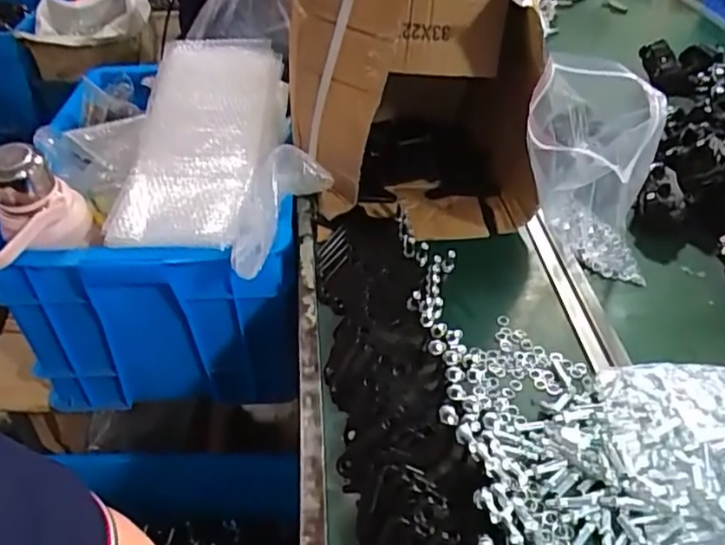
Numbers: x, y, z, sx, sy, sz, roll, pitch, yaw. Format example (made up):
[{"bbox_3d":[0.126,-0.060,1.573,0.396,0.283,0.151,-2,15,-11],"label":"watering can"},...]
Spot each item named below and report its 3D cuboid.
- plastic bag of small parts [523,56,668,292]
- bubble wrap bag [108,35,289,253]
[{"bbox_3d":[0.247,-0.101,0.651,0.153,0.229,0.119,15,43,15],"label":"plastic bag of small parts"},{"bbox_3d":[-0.202,-0.160,0.758,0.187,0.055,0.309,-4,60,4],"label":"bubble wrap bag"}]

